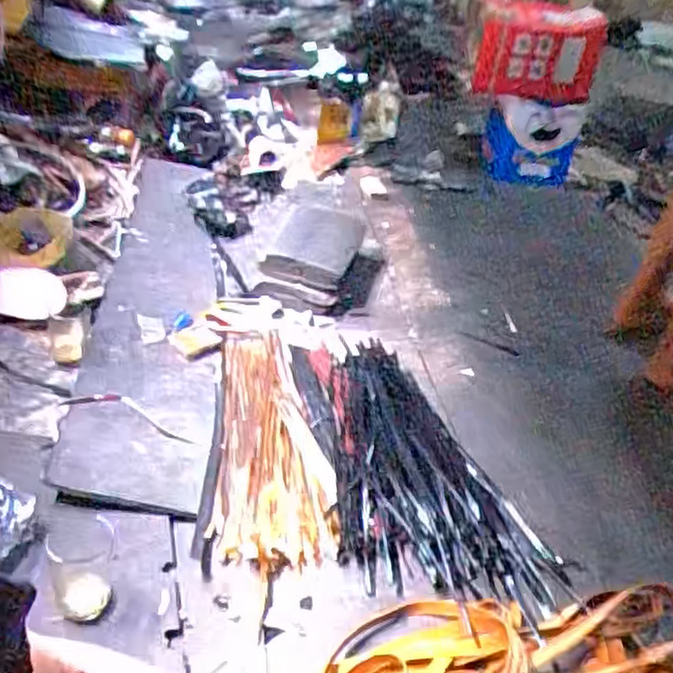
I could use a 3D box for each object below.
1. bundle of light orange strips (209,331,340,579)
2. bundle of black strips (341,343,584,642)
[{"bbox_3d":[-0.103,0.126,1.066,0.154,0.030,0.577,2,34,-8],"label":"bundle of light orange strips"},{"bbox_3d":[0.141,0.166,1.028,0.279,0.047,0.613,5,34,-2],"label":"bundle of black strips"}]

